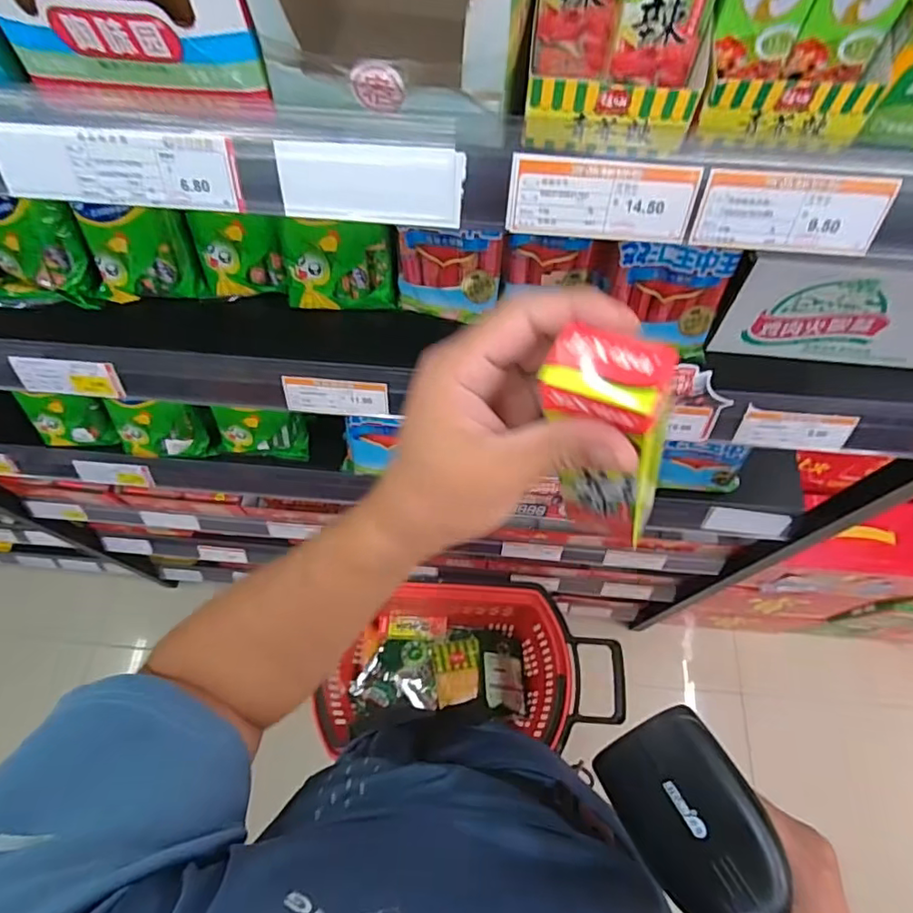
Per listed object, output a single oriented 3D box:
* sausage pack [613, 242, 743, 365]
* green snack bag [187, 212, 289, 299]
[{"bbox_3d":[0.179,-0.137,0.484,0.095,0.106,0.032,8,48,4],"label":"sausage pack"},{"bbox_3d":[-0.198,-0.188,0.518,0.089,0.086,0.032,5,48,1],"label":"green snack bag"}]

